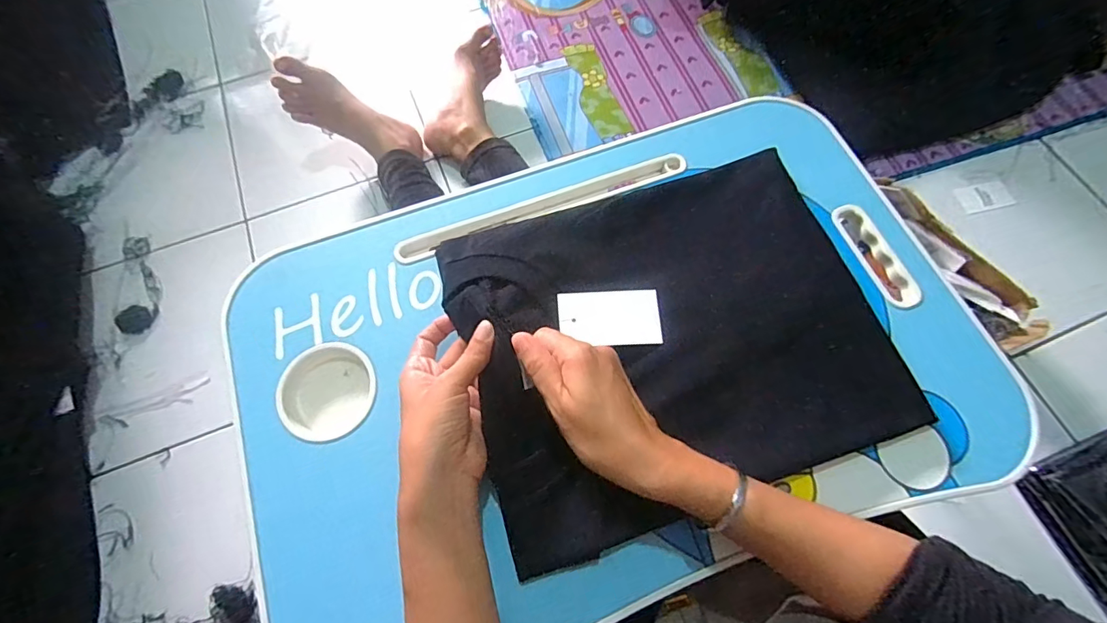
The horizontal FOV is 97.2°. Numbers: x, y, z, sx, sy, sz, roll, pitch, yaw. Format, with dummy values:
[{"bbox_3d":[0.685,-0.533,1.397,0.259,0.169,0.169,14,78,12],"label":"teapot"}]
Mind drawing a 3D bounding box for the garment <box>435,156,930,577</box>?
[{"bbox_3d":[0.091,0.017,0.385,0.319,0.038,0.256,-17,76,-9],"label":"garment"}]

